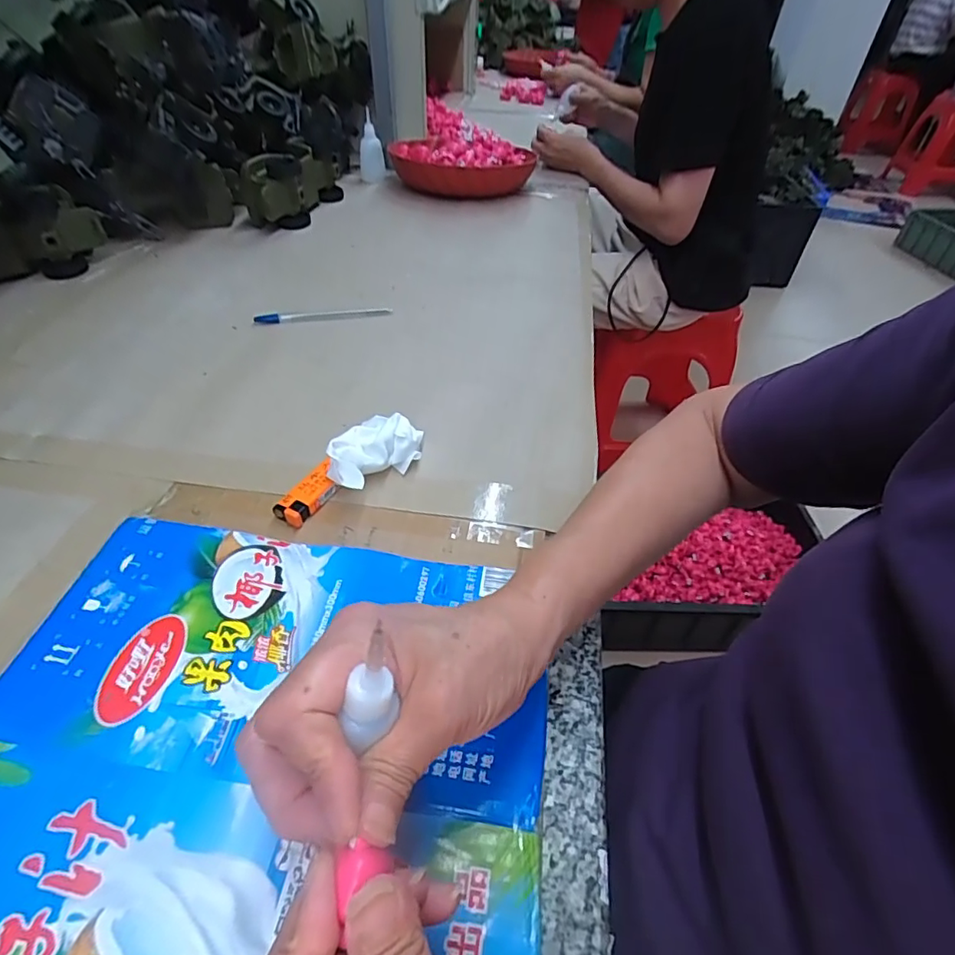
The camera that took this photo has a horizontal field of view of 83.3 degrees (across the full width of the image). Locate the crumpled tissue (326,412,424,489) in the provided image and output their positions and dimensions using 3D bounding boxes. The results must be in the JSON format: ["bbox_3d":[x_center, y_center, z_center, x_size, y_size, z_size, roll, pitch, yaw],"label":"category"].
[{"bbox_3d":[-0.078,-0.018,0.405,0.044,0.034,0.078,34,51,26],"label":"crumpled tissue"}]

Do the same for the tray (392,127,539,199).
[{"bbox_3d":[-0.026,-0.512,0.878,0.217,0.052,0.204,1,45,-3],"label":"tray"}]

